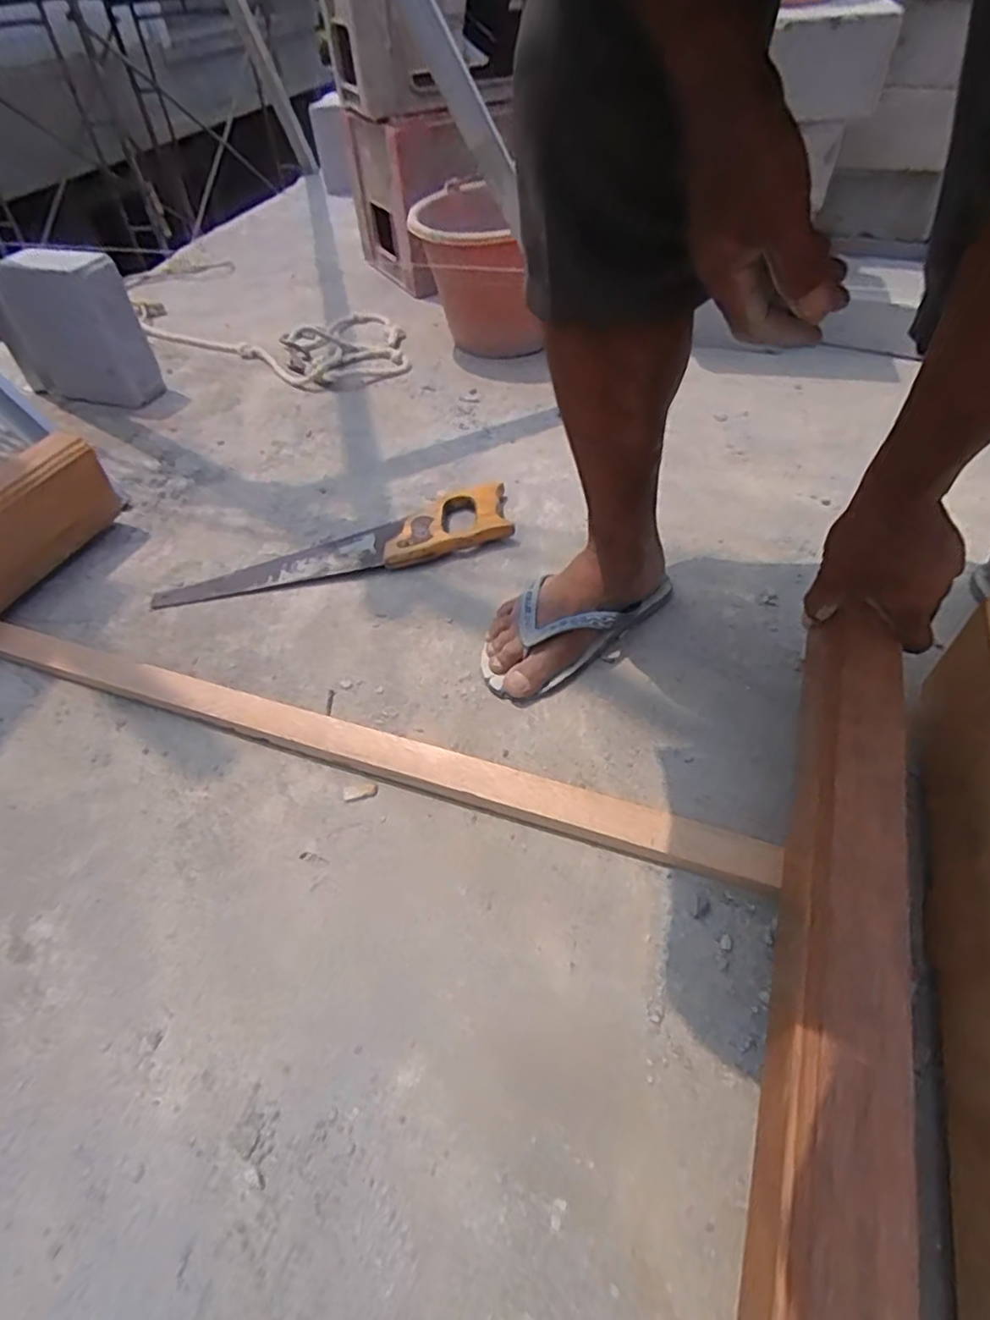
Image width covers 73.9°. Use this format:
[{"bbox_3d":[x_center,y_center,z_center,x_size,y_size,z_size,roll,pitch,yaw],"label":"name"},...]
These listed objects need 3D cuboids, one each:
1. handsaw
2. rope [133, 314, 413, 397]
[{"bbox_3d":[-0.178,-0.126,0.756,0.405,0.025,0.100,-16,49,-10],"label":"handsaw"},{"bbox_3d":[-0.358,-0.589,1.179,0.514,0.042,0.279,25,54,25],"label":"rope"}]

